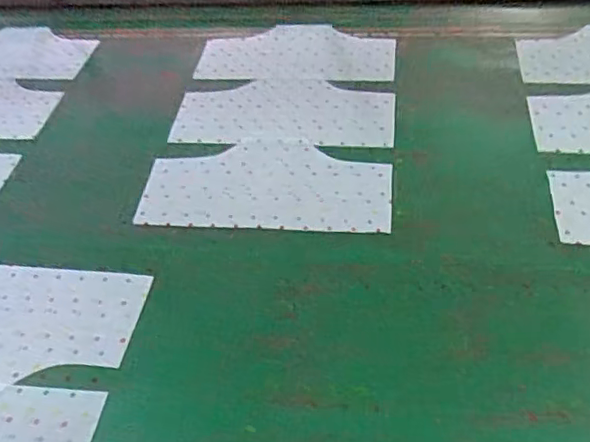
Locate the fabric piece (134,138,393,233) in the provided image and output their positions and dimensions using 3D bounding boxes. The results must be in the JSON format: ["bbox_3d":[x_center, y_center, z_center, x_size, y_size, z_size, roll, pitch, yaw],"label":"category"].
[{"bbox_3d":[-0.036,-0.051,0.786,0.319,0.004,0.163,2,47,8],"label":"fabric piece"}]

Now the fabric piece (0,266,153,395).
[{"bbox_3d":[-0.338,0.117,0.666,0.321,0.004,0.165,3,47,9],"label":"fabric piece"}]

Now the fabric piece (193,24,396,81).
[{"bbox_3d":[0.005,-0.288,1.002,0.318,0.005,0.179,2,47,9],"label":"fabric piece"}]

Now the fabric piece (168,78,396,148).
[{"bbox_3d":[-0.015,-0.165,0.892,0.320,0.004,0.159,2,47,8],"label":"fabric piece"}]

